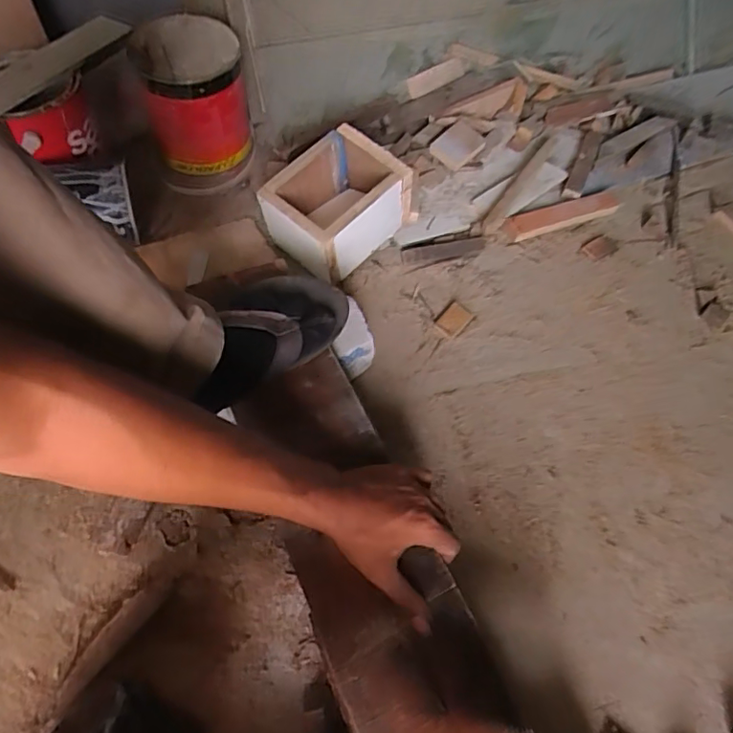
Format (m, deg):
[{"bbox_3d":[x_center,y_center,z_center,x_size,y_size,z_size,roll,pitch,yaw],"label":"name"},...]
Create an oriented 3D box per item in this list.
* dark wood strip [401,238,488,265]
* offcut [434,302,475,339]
[{"bbox_3d":[0.111,-0.165,0.792,0.124,0.006,0.032,-10,59,-11],"label":"dark wood strip"},{"bbox_3d":[0.116,-0.061,0.737,0.037,0.007,0.050,36,62,17],"label":"offcut"}]

